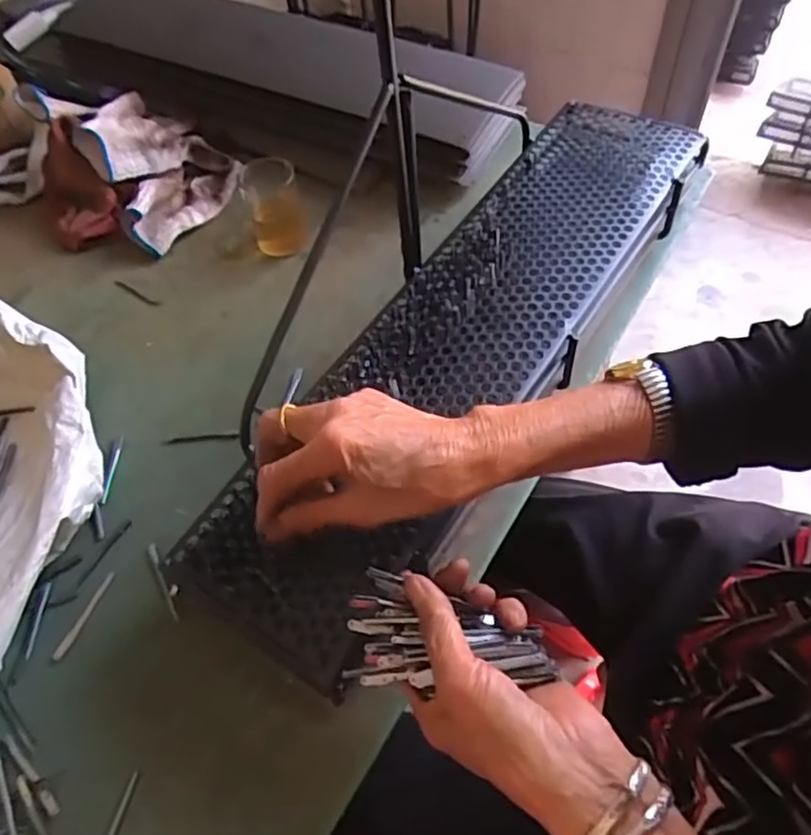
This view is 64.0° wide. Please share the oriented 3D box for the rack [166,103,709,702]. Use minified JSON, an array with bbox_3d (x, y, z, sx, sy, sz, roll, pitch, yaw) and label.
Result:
[{"bbox_3d":[0.056,-0.073,0.513,0.149,0.039,0.573,28,64,21],"label":"rack"}]

